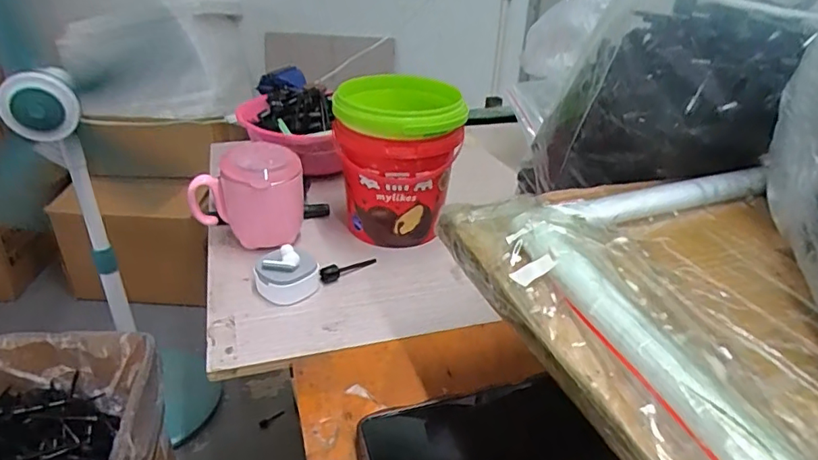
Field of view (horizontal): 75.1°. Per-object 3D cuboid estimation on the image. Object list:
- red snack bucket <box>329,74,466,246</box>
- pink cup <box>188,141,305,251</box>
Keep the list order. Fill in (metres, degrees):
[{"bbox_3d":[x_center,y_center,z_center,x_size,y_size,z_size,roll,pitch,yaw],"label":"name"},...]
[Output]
[{"bbox_3d":[-0.013,-0.073,0.588,0.129,0.158,0.134,0,31,-4],"label":"red snack bucket"},{"bbox_3d":[-0.165,-0.040,0.568,0.112,0.104,0.092,3,30,1],"label":"pink cup"}]

